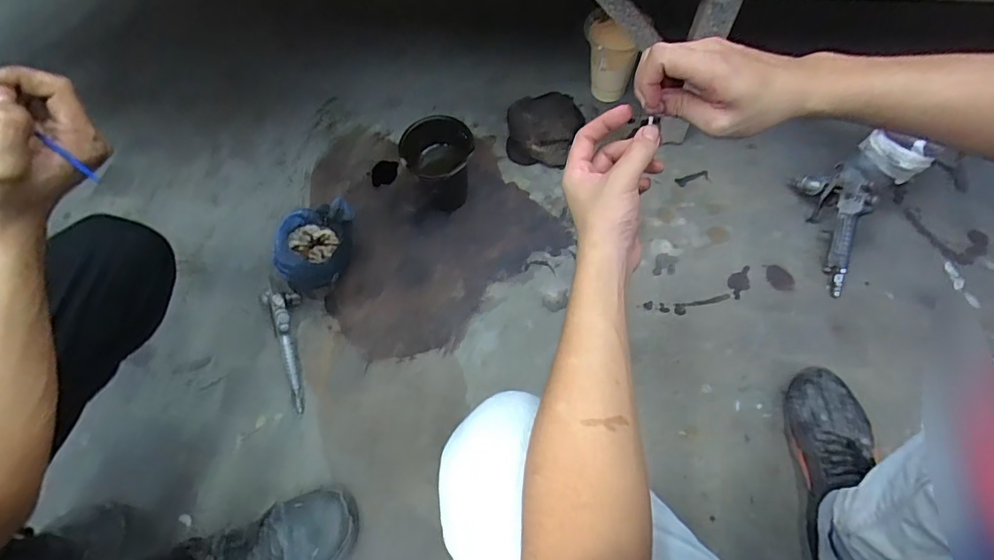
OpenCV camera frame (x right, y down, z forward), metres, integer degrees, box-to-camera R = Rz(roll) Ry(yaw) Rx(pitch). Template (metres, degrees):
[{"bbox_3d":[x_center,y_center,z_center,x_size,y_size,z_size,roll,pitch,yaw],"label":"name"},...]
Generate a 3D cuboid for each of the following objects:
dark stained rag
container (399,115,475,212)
[{"bbox_3d":[0.086,-0.273,0.894,0.135,0.066,0.127,1,67,4],"label":"dark stained rag"},{"bbox_3d":[-0.088,-0.173,0.817,0.115,0.139,0.116,-12,66,-2],"label":"container"}]

